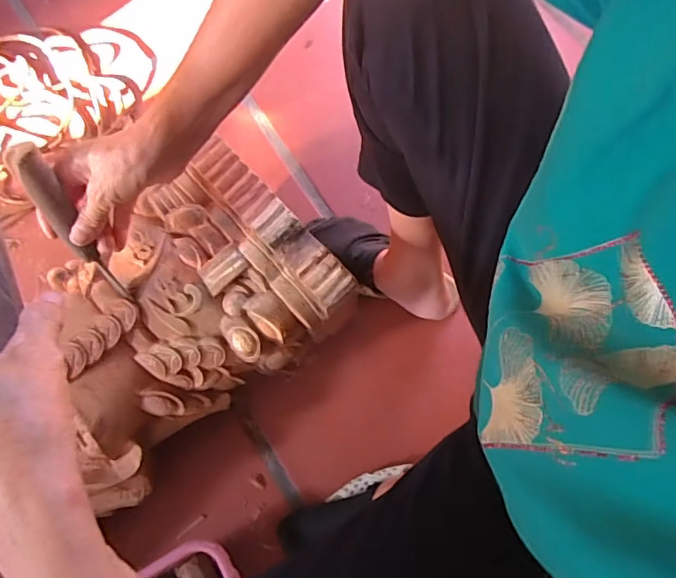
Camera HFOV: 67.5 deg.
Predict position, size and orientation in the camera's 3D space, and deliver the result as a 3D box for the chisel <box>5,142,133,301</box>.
[{"bbox_3d":[-0.227,-0.047,0.442,0.024,0.170,0.024,-21,46,-6],"label":"chisel"}]

